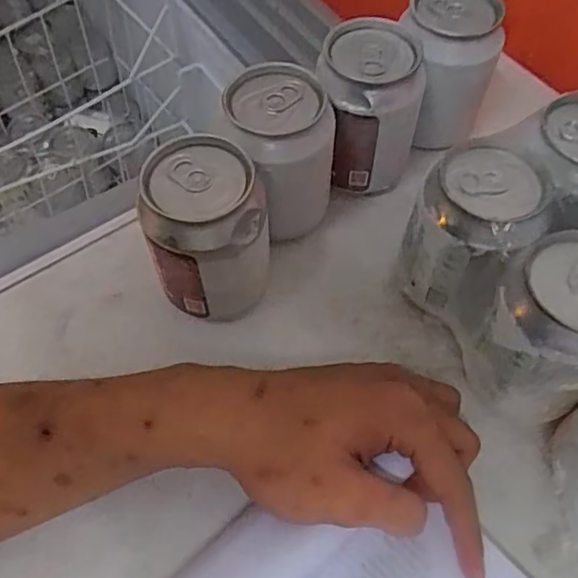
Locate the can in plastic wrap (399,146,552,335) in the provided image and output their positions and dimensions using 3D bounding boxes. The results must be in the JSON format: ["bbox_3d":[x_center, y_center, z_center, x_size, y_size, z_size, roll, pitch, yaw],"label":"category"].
[{"bbox_3d":[0.095,-0.022,0.326,0.059,0.091,0.065,35,67,20],"label":"can in plastic wrap"}]

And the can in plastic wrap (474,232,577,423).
[{"bbox_3d":[0.127,0.023,0.297,0.058,0.089,0.062,-1,60,1],"label":"can in plastic wrap"}]

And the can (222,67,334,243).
[{"bbox_3d":[-0.005,-0.078,0.361,0.056,0.094,0.060,-1,60,1],"label":"can"}]

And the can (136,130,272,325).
[{"bbox_3d":[-0.041,-0.027,0.329,0.060,0.097,0.063,-1,60,1],"label":"can"}]

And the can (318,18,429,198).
[{"bbox_3d":[0.050,-0.110,0.378,0.059,0.093,0.059,-1,60,1],"label":"can"}]

